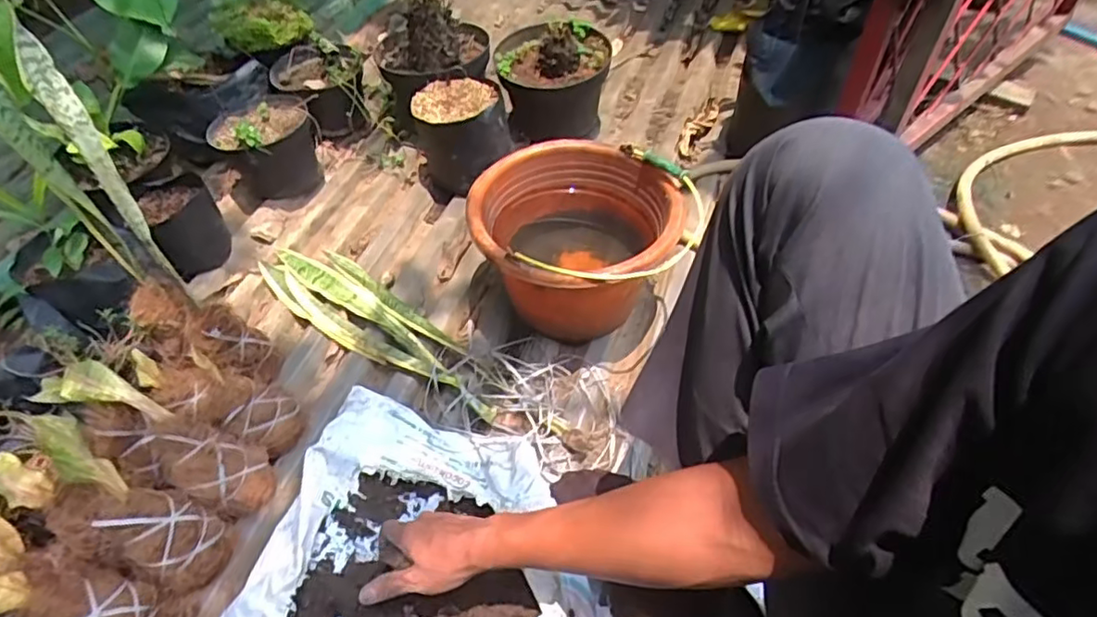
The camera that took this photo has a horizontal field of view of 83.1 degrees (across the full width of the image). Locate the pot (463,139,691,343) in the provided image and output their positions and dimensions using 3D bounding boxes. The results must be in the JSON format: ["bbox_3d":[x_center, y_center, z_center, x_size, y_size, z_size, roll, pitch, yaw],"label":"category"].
[{"bbox_3d":[0.037,-0.081,0.883,0.269,0.195,0.261,1,49,-1],"label":"pot"}]

